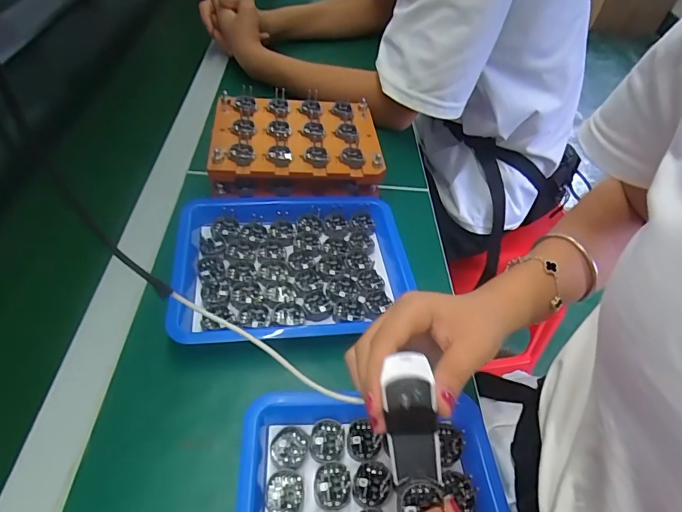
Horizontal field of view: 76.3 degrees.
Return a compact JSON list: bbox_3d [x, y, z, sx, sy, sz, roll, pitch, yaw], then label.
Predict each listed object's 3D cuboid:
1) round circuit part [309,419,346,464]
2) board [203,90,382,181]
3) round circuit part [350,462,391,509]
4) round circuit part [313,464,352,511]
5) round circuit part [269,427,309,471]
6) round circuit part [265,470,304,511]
[{"bbox_3d":[-0.010,0.134,0.315,0.026,0.005,0.030,-3,49,-9],"label":"round circuit part"},{"bbox_3d":[-0.051,-0.130,0.516,0.185,0.051,0.140,-1,48,-7],"label":"board"},{"bbox_3d":[0.021,0.157,0.299,0.028,0.005,0.028,3,48,-4],"label":"round circuit part"},{"bbox_3d":[-0.006,0.156,0.293,0.025,0.004,0.027,3,48,-4],"label":"round circuit part"},{"bbox_3d":[-0.037,0.135,0.307,0.025,0.004,0.029,35,54,23],"label":"round circuit part"},{"bbox_3d":[-0.037,0.158,0.288,0.025,0.004,0.027,3,48,-4],"label":"round circuit part"}]

